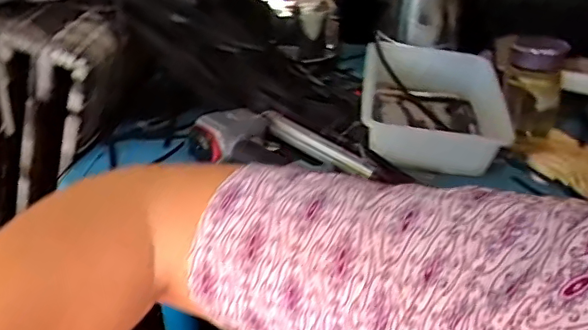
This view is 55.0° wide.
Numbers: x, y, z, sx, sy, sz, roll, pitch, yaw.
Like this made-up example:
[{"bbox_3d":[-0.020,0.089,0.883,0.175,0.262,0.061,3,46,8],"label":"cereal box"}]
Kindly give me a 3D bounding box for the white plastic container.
[{"bbox_3d":[0.212,-0.093,0.891,0.203,0.087,0.312,7,35,6],"label":"white plastic container"}]

